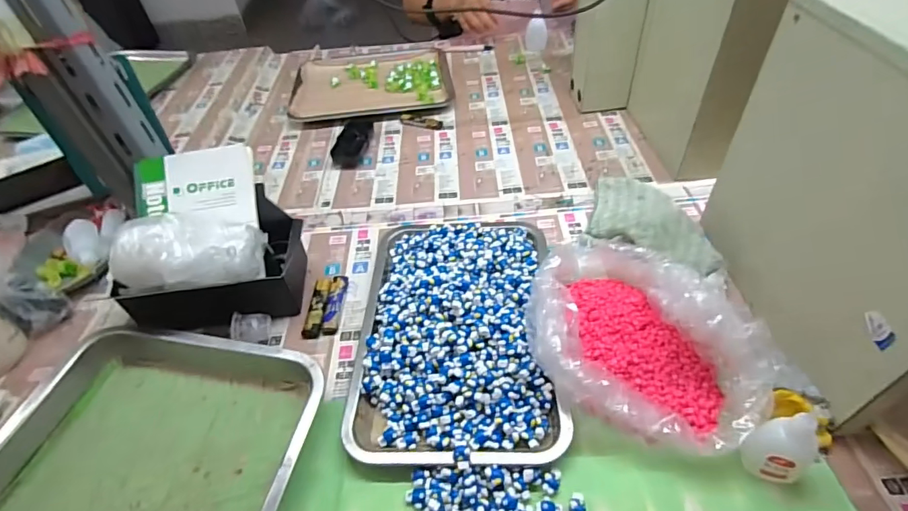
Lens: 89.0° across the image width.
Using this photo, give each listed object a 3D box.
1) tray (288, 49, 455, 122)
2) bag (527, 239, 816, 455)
[{"bbox_3d":[-0.164,-0.353,0.937,0.305,0.024,0.261,-7,45,-1],"label":"tray"},{"bbox_3d":[0.182,0.079,0.433,0.184,0.085,0.258,-36,52,-26],"label":"bag"}]

